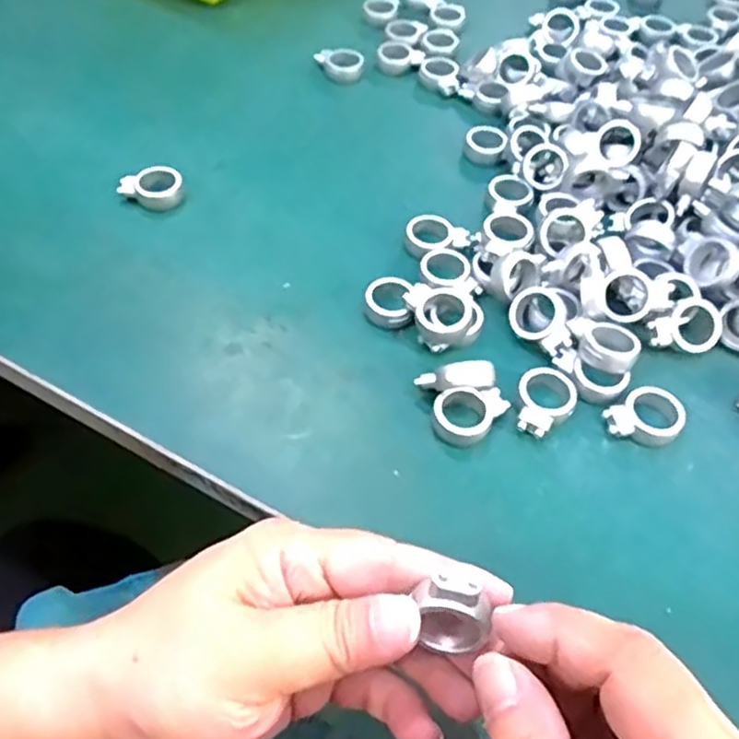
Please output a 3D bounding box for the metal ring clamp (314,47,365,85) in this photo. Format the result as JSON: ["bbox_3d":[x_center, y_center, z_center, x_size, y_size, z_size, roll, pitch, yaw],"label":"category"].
[{"bbox_3d":[-0.020,-0.206,0.481,0.032,0.012,0.027,1,54,-3],"label":"metal ring clamp"}]

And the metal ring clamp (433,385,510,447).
[{"bbox_3d":[0.046,0.019,0.310,0.035,0.016,0.021,-10,55,-11],"label":"metal ring clamp"}]

